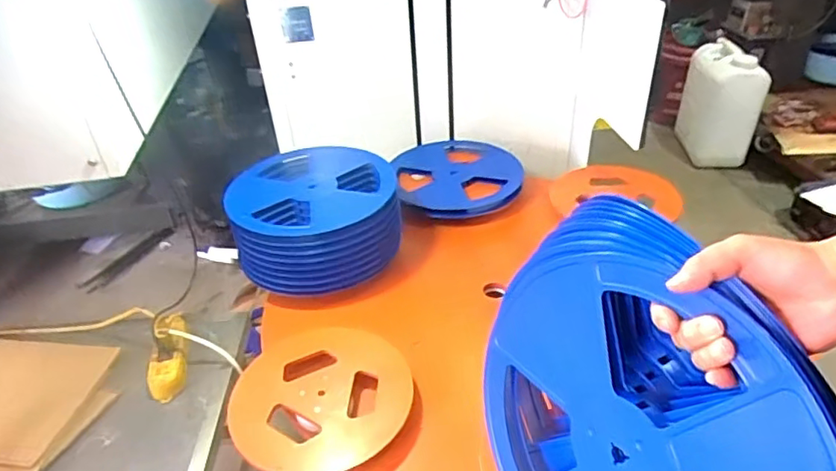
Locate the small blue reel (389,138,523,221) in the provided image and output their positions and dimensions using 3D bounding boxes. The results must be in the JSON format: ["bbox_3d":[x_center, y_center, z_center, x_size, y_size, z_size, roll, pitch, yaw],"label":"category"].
[{"bbox_3d":[0.092,-0.150,1.355,0.291,0.051,0.301,-5,36,-2],"label":"small blue reel"}]

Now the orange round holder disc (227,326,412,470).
[{"bbox_3d":[-0.145,0.244,0.888,0.262,0.027,0.276,2,32,-5],"label":"orange round holder disc"}]

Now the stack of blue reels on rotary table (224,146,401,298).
[{"bbox_3d":[-0.196,-0.039,1.137,0.310,0.139,0.306,-6,36,-4],"label":"stack of blue reels on rotary table"}]

